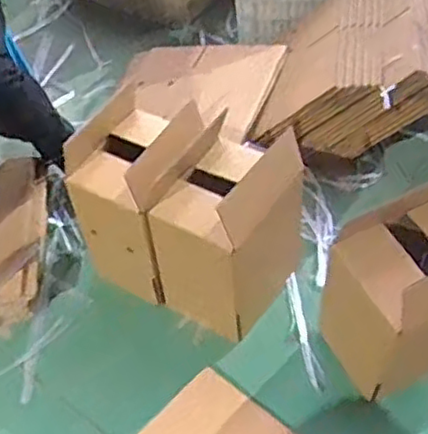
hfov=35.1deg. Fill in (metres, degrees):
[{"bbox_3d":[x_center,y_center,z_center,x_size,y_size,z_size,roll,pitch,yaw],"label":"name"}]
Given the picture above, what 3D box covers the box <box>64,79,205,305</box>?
[{"bbox_3d":[-0.114,-0.029,1.141,0.173,0.287,0.206,18,52,21],"label":"box"}]

